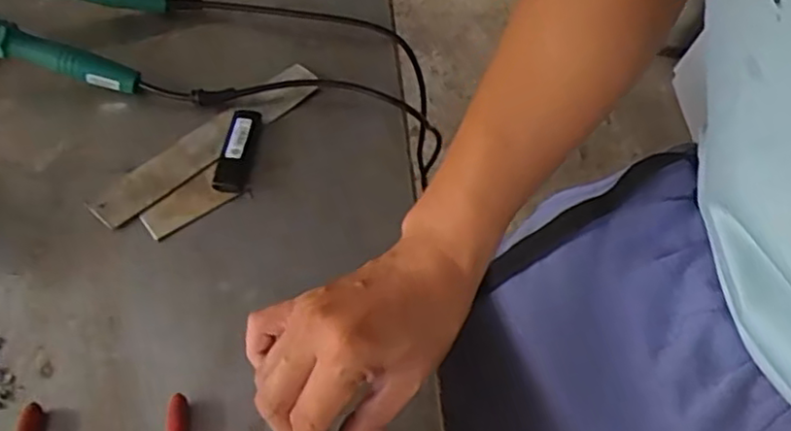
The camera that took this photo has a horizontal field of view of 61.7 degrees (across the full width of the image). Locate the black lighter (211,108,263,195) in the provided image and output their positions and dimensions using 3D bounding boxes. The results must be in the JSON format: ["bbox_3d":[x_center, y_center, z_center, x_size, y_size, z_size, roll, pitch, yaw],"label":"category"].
[{"bbox_3d":[-0.127,-0.054,0.535,0.024,0.017,0.078,7,56,1],"label":"black lighter"}]

